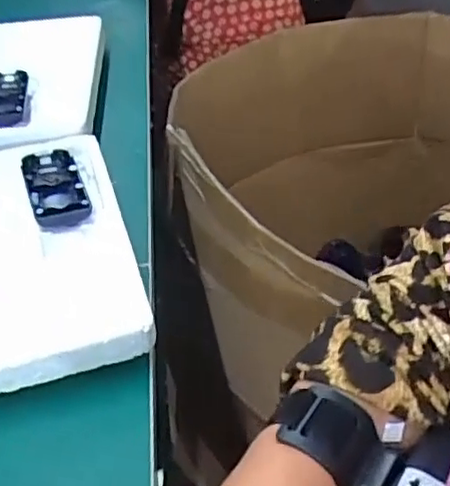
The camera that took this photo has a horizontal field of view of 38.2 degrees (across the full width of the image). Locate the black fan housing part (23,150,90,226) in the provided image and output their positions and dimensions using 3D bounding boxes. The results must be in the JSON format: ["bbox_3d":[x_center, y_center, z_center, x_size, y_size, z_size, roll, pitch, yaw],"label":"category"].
[{"bbox_3d":[-0.141,-0.048,0.538,0.043,0.015,0.094,-16,43,-14],"label":"black fan housing part"}]

